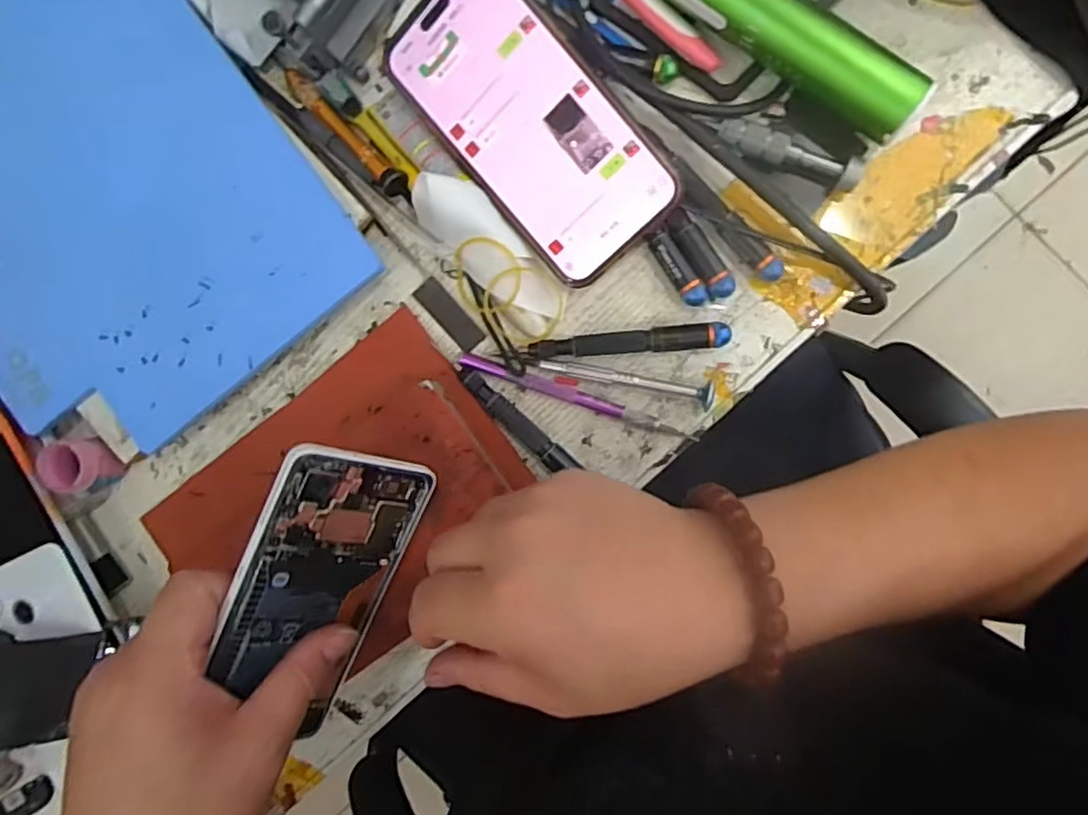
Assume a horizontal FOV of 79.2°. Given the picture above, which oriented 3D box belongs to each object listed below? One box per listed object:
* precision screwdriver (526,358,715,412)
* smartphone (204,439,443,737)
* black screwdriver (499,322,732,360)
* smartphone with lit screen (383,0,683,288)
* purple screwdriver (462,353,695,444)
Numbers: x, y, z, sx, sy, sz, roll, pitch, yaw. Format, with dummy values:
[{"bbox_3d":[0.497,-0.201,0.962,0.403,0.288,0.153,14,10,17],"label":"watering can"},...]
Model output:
[{"bbox_3d":[0.041,-0.014,0.353,0.101,0.017,0.012,10,92,6],"label":"precision screwdriver"},{"bbox_3d":[-0.108,0.089,0.312,0.005,0.076,0.146,33,103,45],"label":"smartphone"},{"bbox_3d":[0.042,-0.034,0.353,0.111,0.013,0.013,-4,91,6],"label":"black screwdriver"},{"bbox_3d":[-0.009,-0.146,0.339,0.078,0.005,0.163,-39,93,21],"label":"smartphone with lit screen"},{"bbox_3d":[0.017,-0.006,0.355,0.133,0.005,0.009,20,93,6],"label":"purple screwdriver"}]

